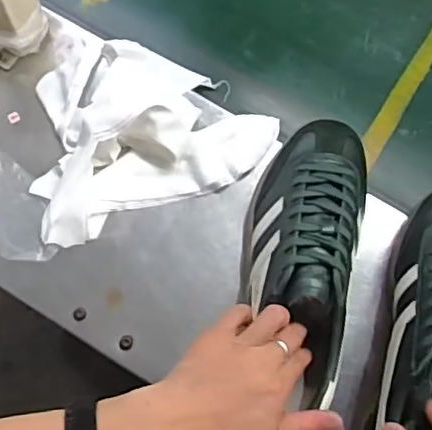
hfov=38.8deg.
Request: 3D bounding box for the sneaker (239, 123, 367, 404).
[{"bbox_3d":[0.082,0.030,0.555,0.103,0.101,0.256,6,61,0],"label":"sneaker"}]

